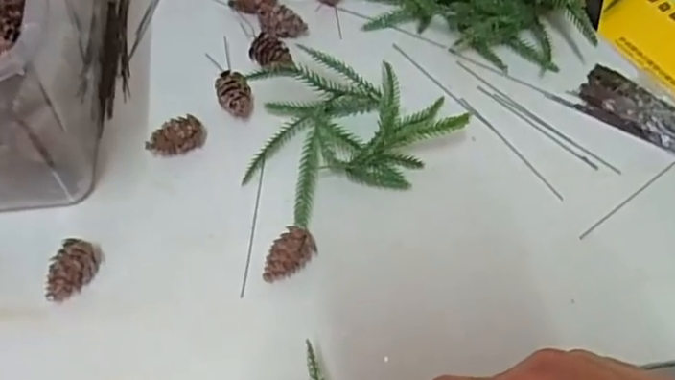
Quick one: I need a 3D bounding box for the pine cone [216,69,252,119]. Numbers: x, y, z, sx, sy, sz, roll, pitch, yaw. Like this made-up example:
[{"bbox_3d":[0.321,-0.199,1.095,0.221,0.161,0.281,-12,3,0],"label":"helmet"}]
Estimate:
[{"bbox_3d":[-0.071,-0.067,0.421,0.021,0.019,0.032,-15,61,-10],"label":"pine cone"}]

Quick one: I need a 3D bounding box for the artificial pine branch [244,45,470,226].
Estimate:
[{"bbox_3d":[0.008,-0.034,0.393,0.135,0.032,0.107,8,60,3],"label":"artificial pine branch"}]

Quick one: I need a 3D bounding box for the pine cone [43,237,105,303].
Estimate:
[{"bbox_3d":[-0.151,0.046,0.352,0.018,0.023,0.037,11,60,5],"label":"pine cone"}]

